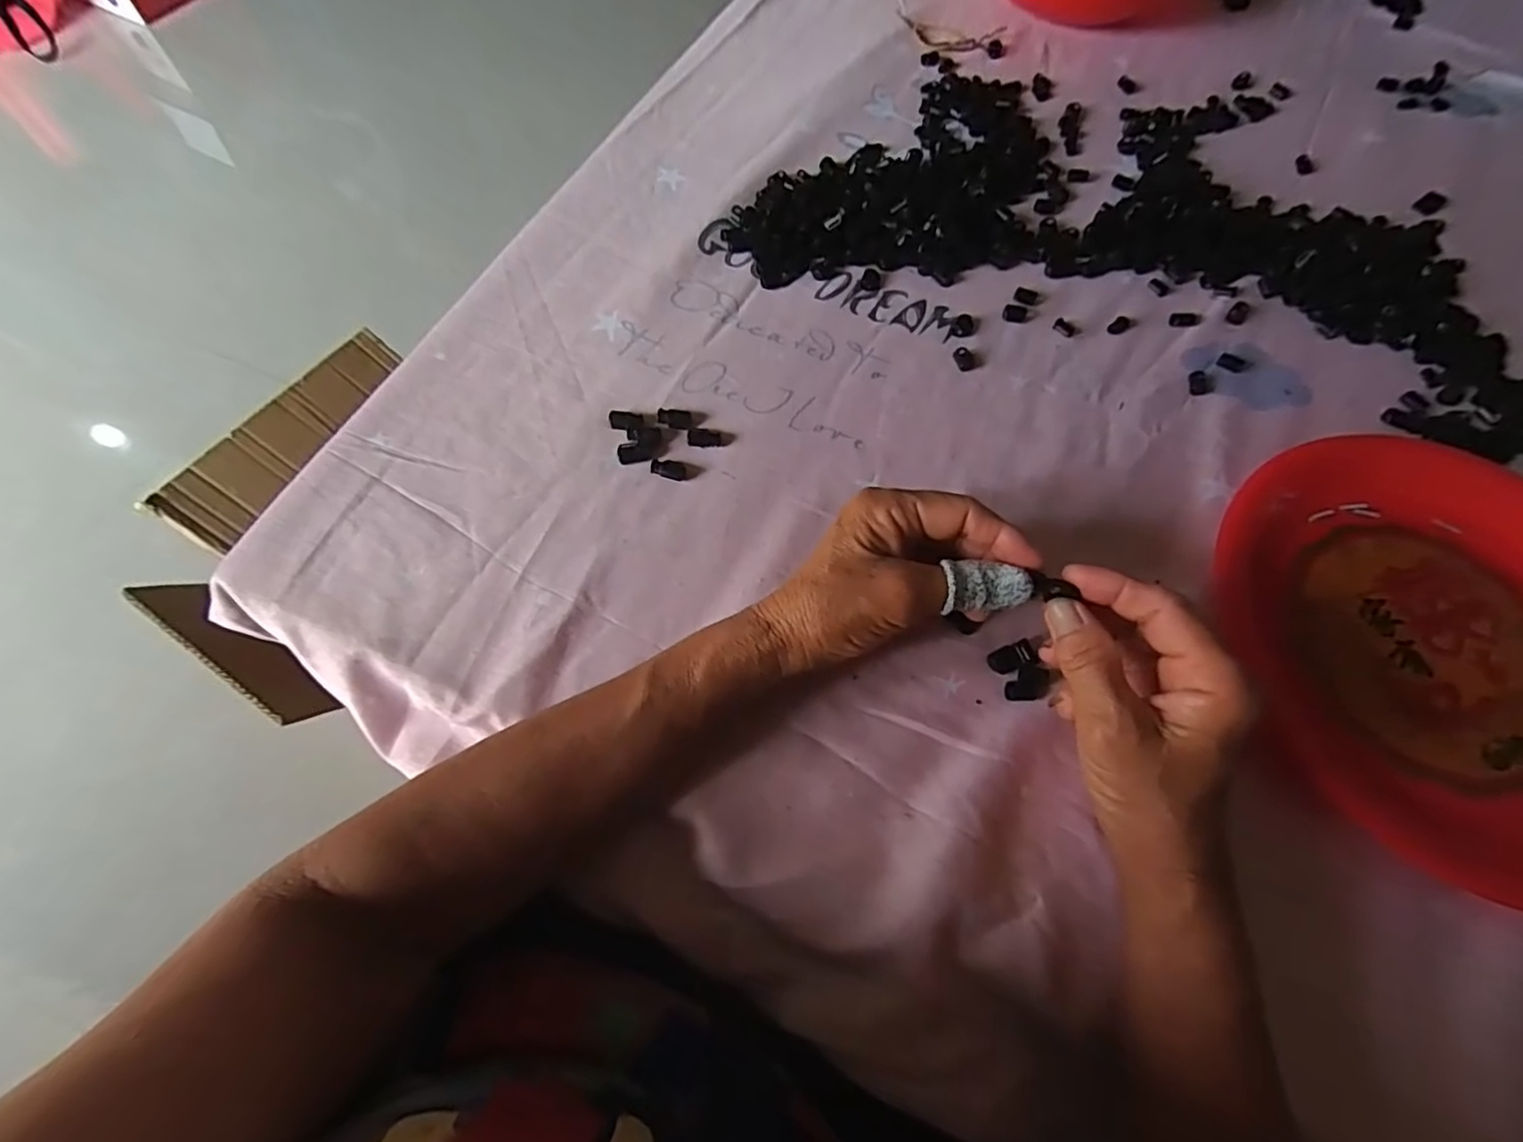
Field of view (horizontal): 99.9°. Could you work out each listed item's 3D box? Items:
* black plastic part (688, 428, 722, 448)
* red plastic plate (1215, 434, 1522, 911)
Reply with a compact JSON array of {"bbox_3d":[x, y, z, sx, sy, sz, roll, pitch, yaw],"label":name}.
[{"bbox_3d":[-0.036,-0.084,0.402,0.021,0.004,0.013,1,66,-3],"label":"black plastic part"},{"bbox_3d":[0.395,0.042,0.357,0.254,0.024,0.259,-7,66,-6],"label":"red plastic plate"}]

